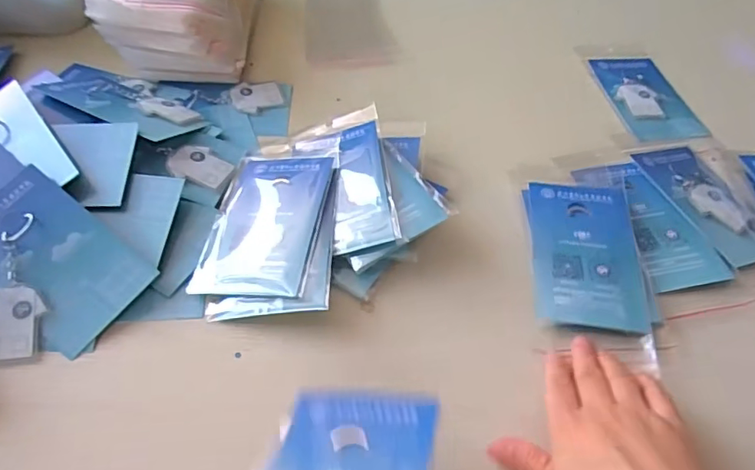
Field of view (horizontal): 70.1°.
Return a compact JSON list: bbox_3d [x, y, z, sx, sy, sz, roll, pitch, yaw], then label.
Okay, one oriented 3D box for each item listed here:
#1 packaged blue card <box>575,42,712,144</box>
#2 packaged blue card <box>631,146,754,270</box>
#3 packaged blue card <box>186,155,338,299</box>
[{"bbox_3d":[0.288,-0.160,0.587,0.090,0.004,0.175,-4,52,-7],"label":"packaged blue card"},{"bbox_3d":[0.294,-0.032,0.476,0.075,0.008,0.135,-16,55,-16],"label":"packaged blue card"},{"bbox_3d":[-0.086,-0.014,0.427,0.088,0.008,0.139,1,55,14],"label":"packaged blue card"}]

